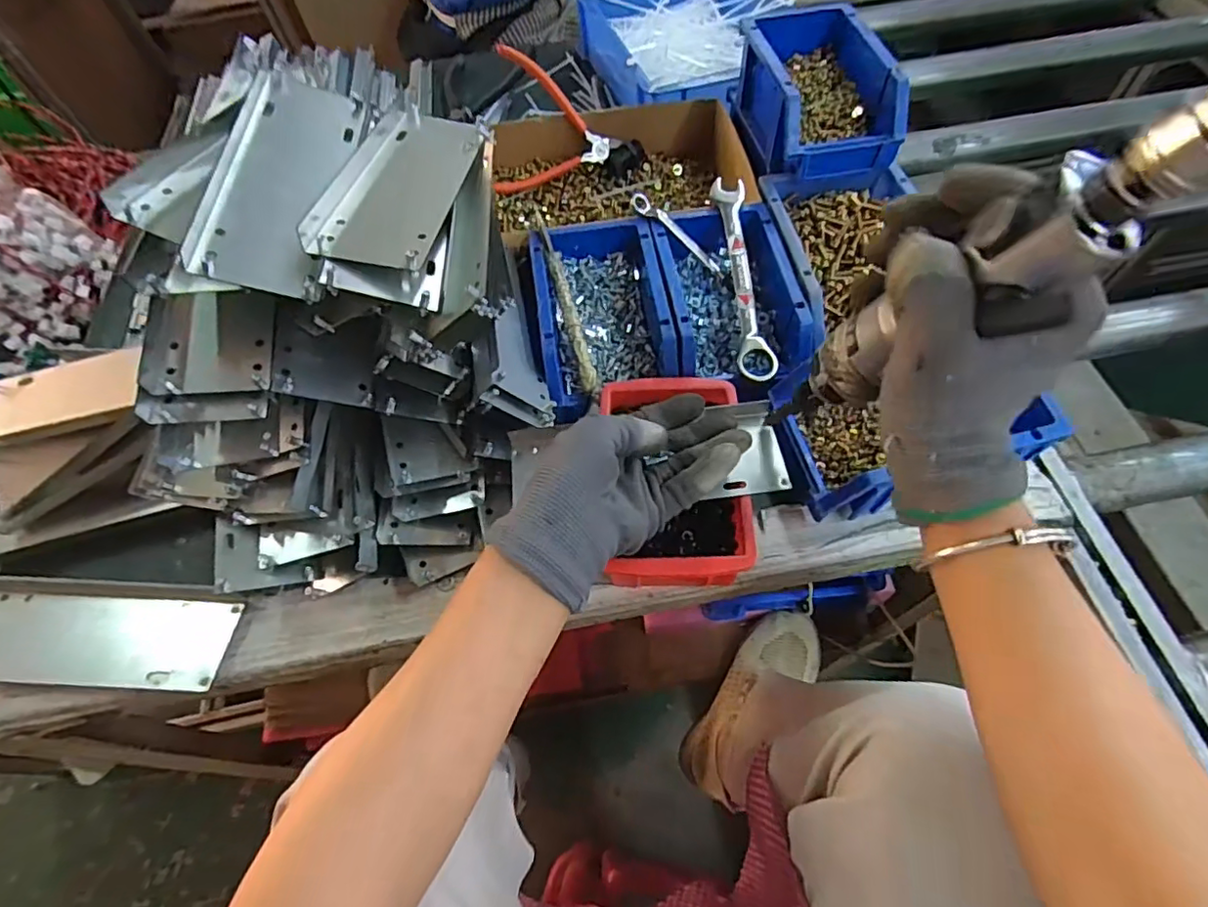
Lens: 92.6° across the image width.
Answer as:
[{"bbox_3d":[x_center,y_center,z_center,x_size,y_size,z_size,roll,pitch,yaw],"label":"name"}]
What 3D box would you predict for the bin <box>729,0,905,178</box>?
[{"bbox_3d":[0.186,-0.320,0.515,0.100,0.071,0.171,-9,61,-2],"label":"bin"}]

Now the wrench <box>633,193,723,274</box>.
[{"bbox_3d":[0.062,-0.187,0.490,0.095,0.011,0.014,40,69,-3],"label":"wrench"}]

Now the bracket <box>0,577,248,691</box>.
[{"bbox_3d":[-0.349,0.119,0.385,0.200,0.023,0.065,1,61,4],"label":"bracket"}]

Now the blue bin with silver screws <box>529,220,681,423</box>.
[{"bbox_3d":[-0.002,-0.117,0.473,0.100,0.053,0.169,-8,61,-1],"label":"blue bin with silver screws"}]

